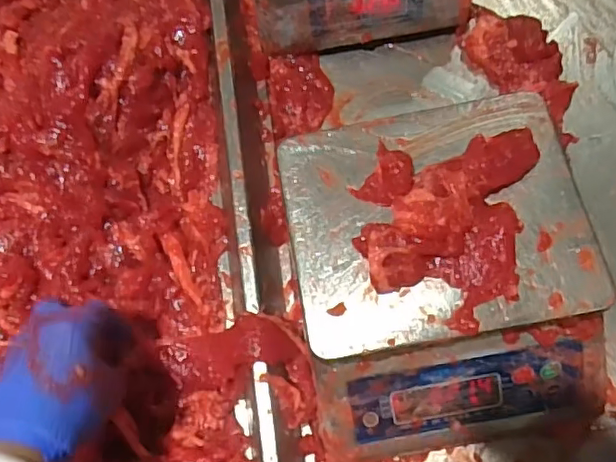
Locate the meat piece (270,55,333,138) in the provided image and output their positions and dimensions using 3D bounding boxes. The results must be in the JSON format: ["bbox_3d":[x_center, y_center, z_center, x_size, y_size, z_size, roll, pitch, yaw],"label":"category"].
[{"bbox_3d":[-0.007,-0.149,0.615,0.066,0.017,0.101,-7,70,1],"label":"meat piece"}]

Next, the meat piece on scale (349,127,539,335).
[{"bbox_3d":[0.100,-0.013,0.416,0.118,0.034,0.150,10,71,7],"label":"meat piece on scale"}]

